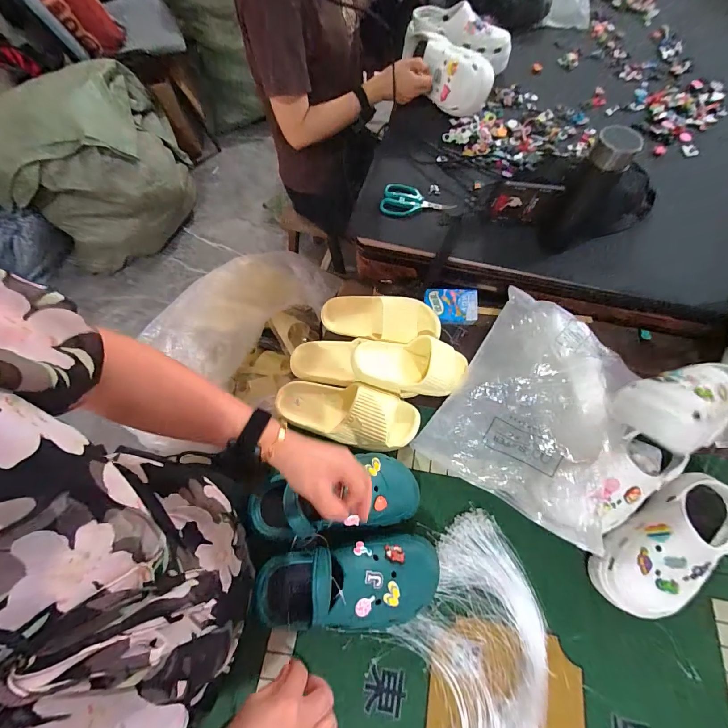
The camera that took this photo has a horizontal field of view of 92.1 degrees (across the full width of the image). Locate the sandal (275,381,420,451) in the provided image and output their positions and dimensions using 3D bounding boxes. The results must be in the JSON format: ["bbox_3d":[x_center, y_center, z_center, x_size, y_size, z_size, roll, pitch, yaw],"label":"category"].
[{"bbox_3d":[-0.034,0.086,0.634,0.266,0.065,0.110,13,69,6],"label":"sandal"}]

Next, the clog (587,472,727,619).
[{"bbox_3d":[0.456,0.264,0.526,0.247,0.082,0.106,-37,72,-13],"label":"clog"}]

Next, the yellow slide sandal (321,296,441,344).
[{"bbox_3d":[0.035,-0.096,0.734,0.239,0.058,0.090,8,96,9],"label":"yellow slide sandal"}]

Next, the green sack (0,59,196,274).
[{"bbox_3d":[-1.123,-0.777,1.450,0.727,0.531,0.521,-26,70,-9],"label":"green sack"}]

